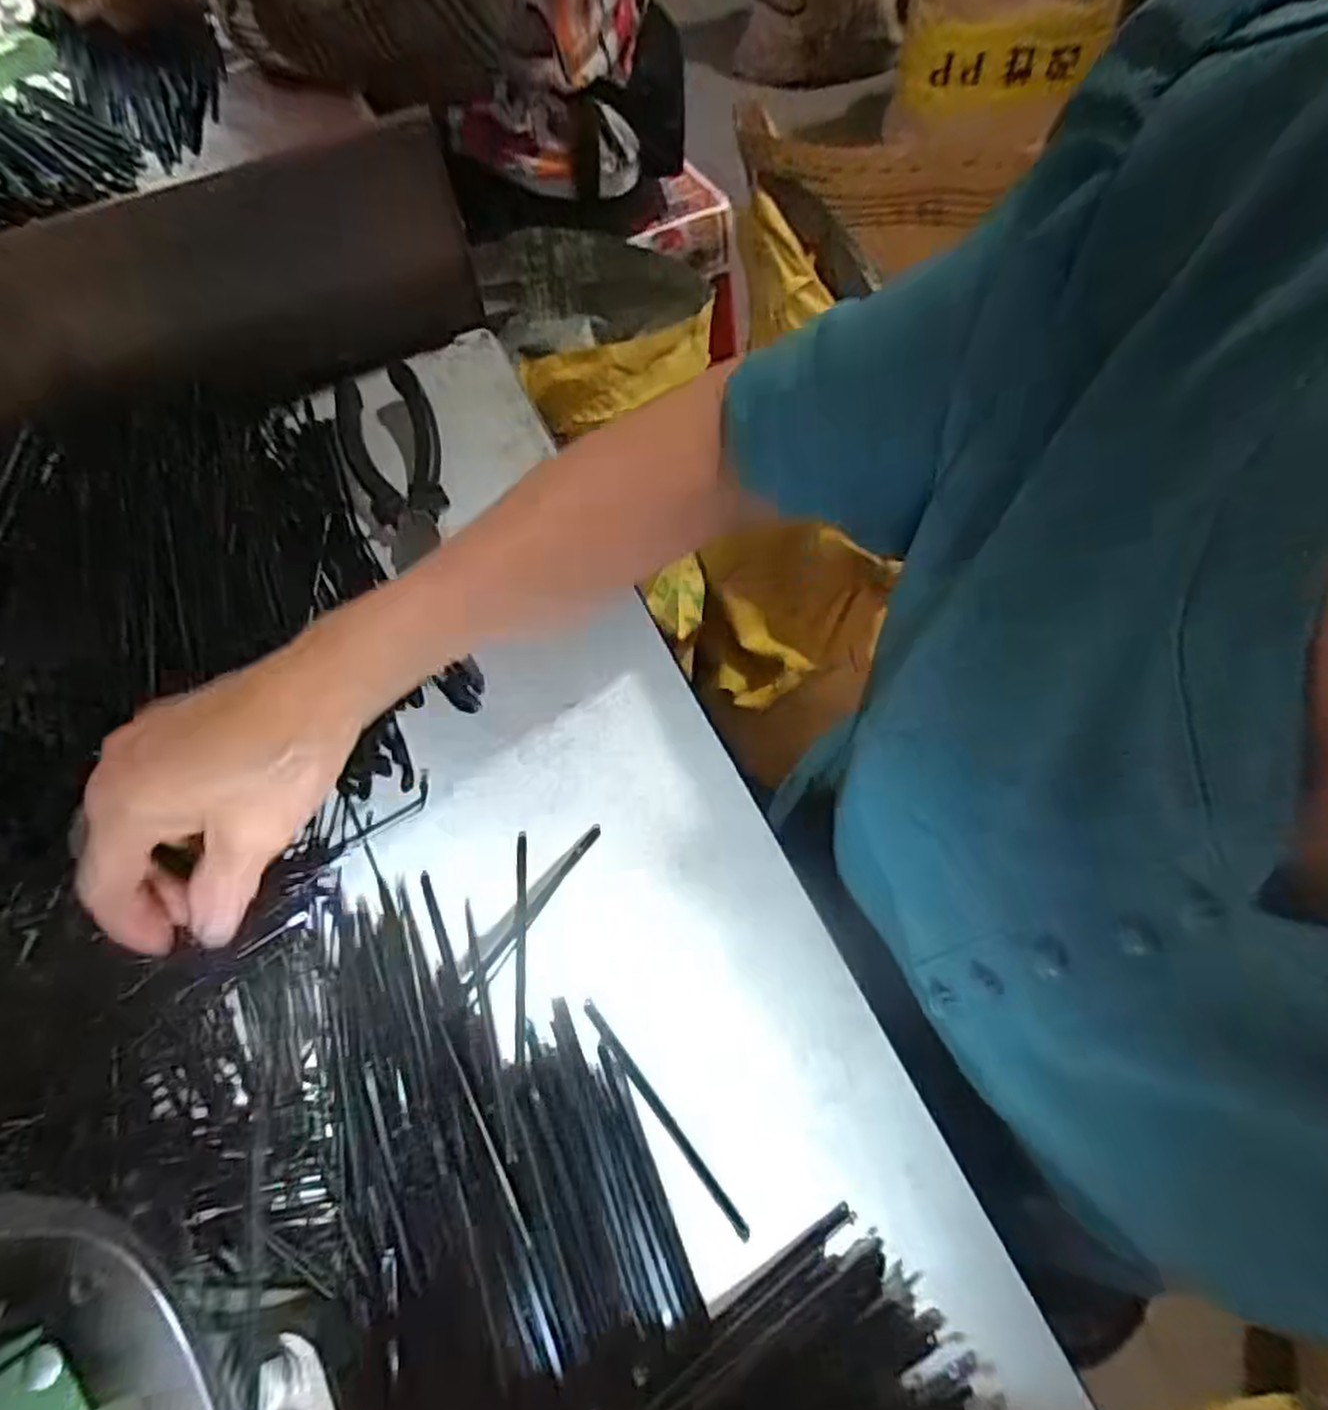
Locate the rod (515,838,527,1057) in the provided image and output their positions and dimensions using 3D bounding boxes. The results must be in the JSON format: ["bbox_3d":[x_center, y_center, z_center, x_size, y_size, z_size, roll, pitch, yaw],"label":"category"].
[{"bbox_3d":[-0.061,0.099,0.324,0.004,0.004,0.093,-5,64,0],"label":"rod"}]

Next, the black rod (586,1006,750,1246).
[{"bbox_3d":[-0.001,0.158,0.297,0.006,0.005,0.099,-36,68,-14],"label":"black rod"}]

